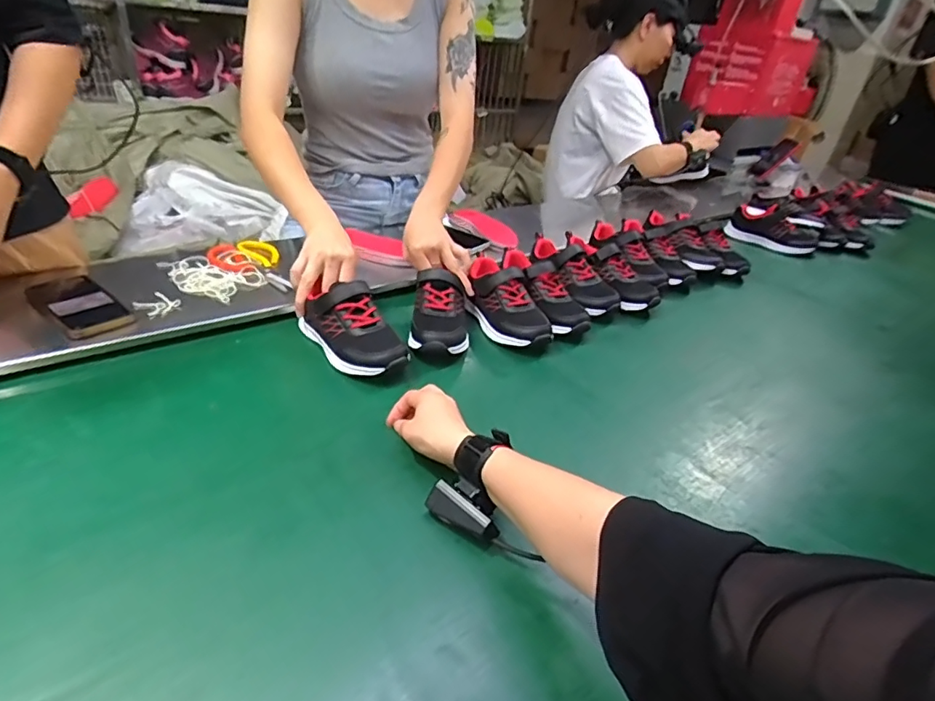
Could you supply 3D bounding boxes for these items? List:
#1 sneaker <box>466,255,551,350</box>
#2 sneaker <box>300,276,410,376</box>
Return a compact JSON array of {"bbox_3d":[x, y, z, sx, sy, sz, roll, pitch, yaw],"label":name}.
[{"bbox_3d":[0.061,-0.079,0.830,0.100,0.079,0.195,-4,35,-17],"label":"sneaker"},{"bbox_3d":[-0.153,-0.032,0.706,0.080,0.083,0.171,-21,43,-37],"label":"sneaker"}]

